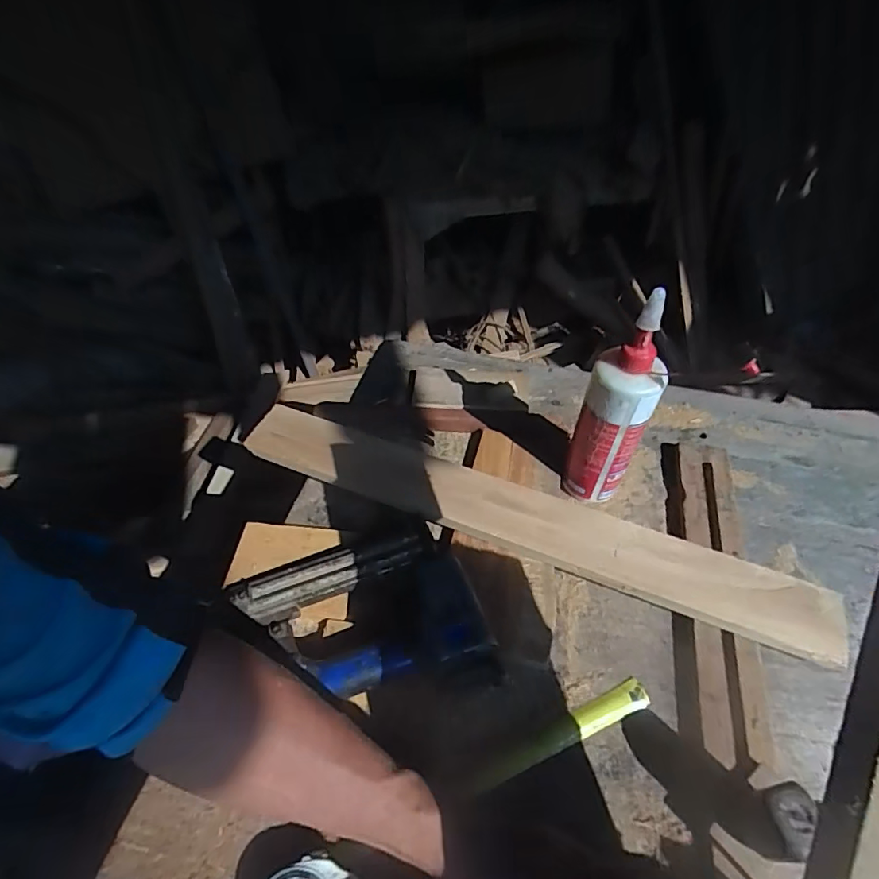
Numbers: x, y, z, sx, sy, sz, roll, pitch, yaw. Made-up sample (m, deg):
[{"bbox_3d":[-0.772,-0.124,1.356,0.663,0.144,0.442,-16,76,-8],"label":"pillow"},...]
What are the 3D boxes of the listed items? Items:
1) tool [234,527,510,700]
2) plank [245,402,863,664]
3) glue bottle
[{"bbox_3d":[-0.072,0.171,0.461,0.213,0.054,0.172,-17,52,-13],"label":"tool"},{"bbox_3d":[0.075,0.078,0.529,0.602,0.023,0.077,19,59,14],"label":"plank"},{"bbox_3d":[0.169,-0.020,0.496,0.061,0.245,0.049,24,55,19],"label":"glue bottle"}]

